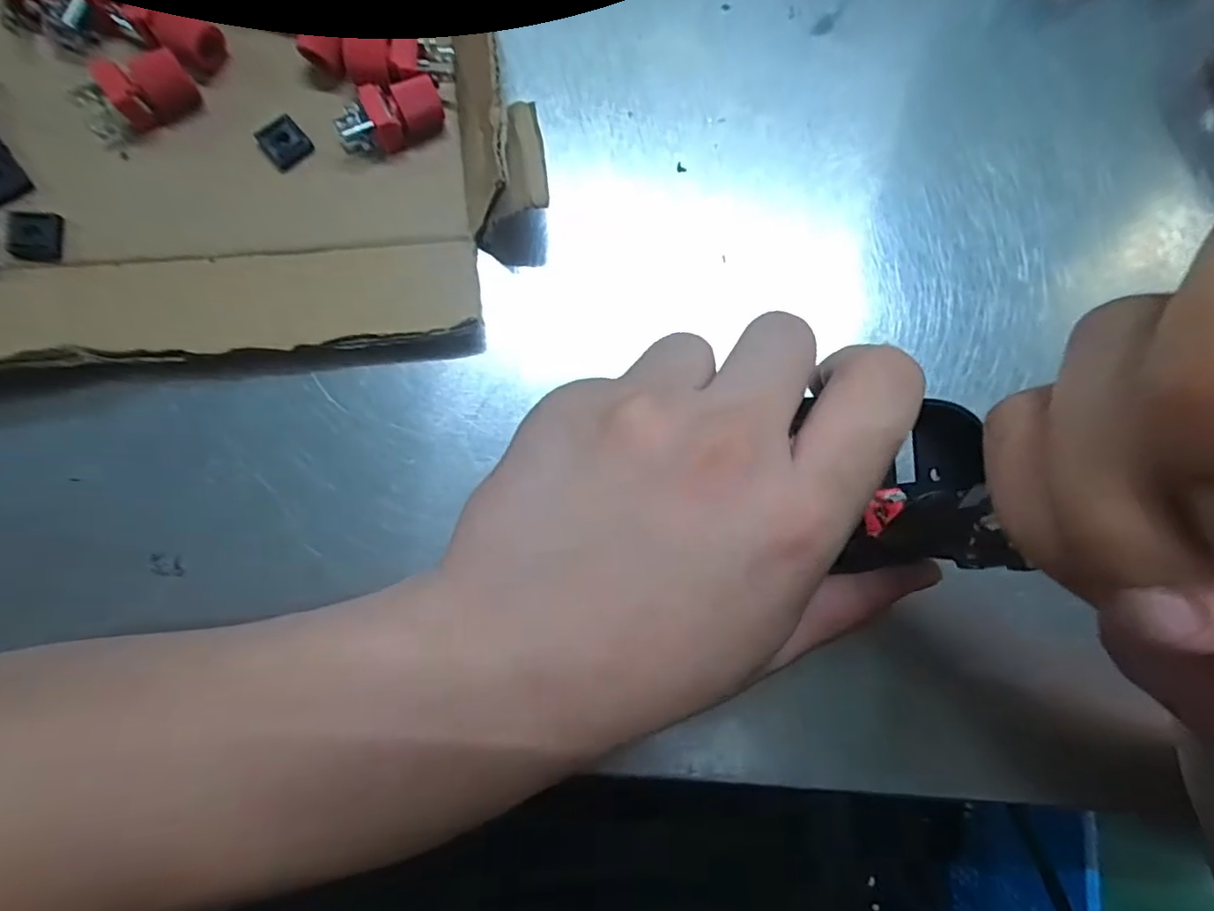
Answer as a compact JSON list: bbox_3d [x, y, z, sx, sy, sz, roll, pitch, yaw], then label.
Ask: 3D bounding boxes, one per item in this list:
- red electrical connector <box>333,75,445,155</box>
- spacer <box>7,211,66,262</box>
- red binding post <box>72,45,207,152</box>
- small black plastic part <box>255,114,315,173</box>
[{"bbox_3d":[-0.071,-0.109,0.191,0.035,0.013,0.016,-18,87,6],"label":"red electrical connector"},{"bbox_3d":[-0.175,-0.067,0.180,0.014,0.004,0.015,1,85,-5],"label":"spacer"},{"bbox_3d":[-0.147,-0.113,0.184,0.033,0.015,0.014,-38,89,-7],"label":"red binding post"},{"bbox_3d":[-0.106,-0.102,0.193,0.014,0.005,0.013,-42,90,-7],"label":"small black plastic part"}]

